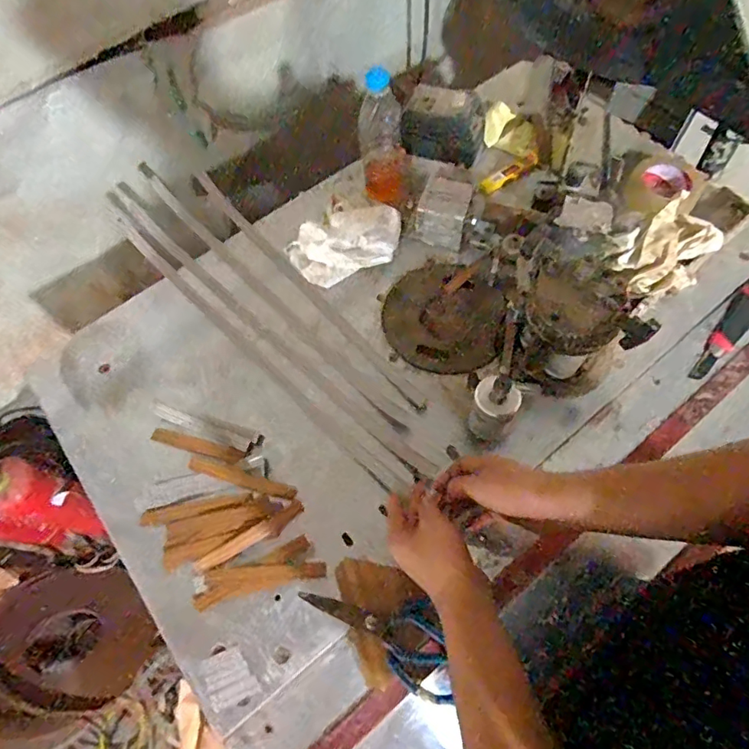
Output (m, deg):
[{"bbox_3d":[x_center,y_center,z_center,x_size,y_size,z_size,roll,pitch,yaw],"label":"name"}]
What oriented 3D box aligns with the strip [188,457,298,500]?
[{"bbox_3d":[-0.180,0.140,0.684,0.152,0.004,0.021,15,66,10],"label":"strip"}]

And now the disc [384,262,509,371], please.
[{"bbox_3d":[0.105,-0.088,0.769,0.180,0.016,0.172,-1,65,2],"label":"disc"}]

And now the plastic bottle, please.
[{"bbox_3d":[0.016,-0.383,0.824,0.077,0.194,0.074,-8,31,-1],"label":"plastic bottle"}]

